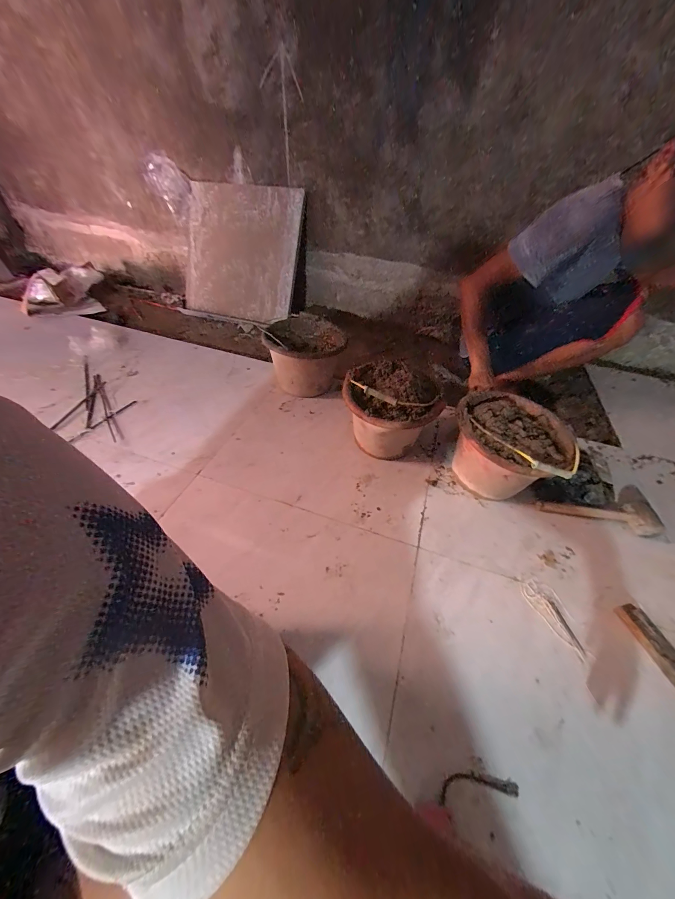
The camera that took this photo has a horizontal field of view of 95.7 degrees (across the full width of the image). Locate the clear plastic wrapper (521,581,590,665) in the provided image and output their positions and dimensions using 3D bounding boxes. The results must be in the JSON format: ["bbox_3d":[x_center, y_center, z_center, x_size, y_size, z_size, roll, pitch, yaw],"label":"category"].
[{"bbox_3d":[0.449,0.338,0.625,0.065,0.005,0.143,-19,50,-19],"label":"clear plastic wrapper"}]

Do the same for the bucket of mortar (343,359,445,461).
[{"bbox_3d":[0.132,-0.092,0.860,0.227,0.236,0.220,2,46,-1],"label":"bucket of mortar"}]

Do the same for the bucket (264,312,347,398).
[{"bbox_3d":[-0.118,-0.343,1.128,0.257,0.203,0.257,-3,47,-6],"label":"bucket"}]

